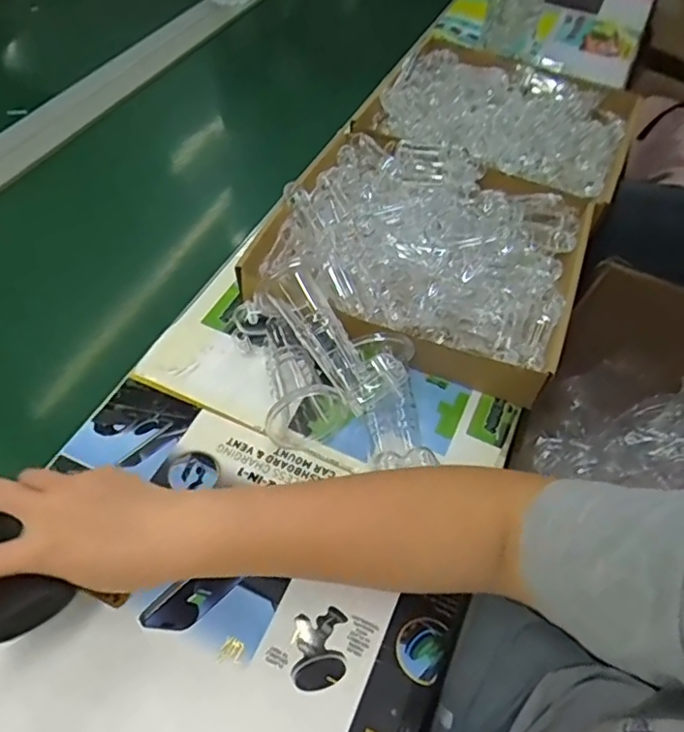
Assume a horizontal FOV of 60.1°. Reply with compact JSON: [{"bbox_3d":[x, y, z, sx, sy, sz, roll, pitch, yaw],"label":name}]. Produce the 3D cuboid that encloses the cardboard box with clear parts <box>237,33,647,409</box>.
[{"bbox_3d":[0.156,-0.237,0.697,0.312,0.074,0.592,23,54,14],"label":"cardboard box with clear parts"}]

